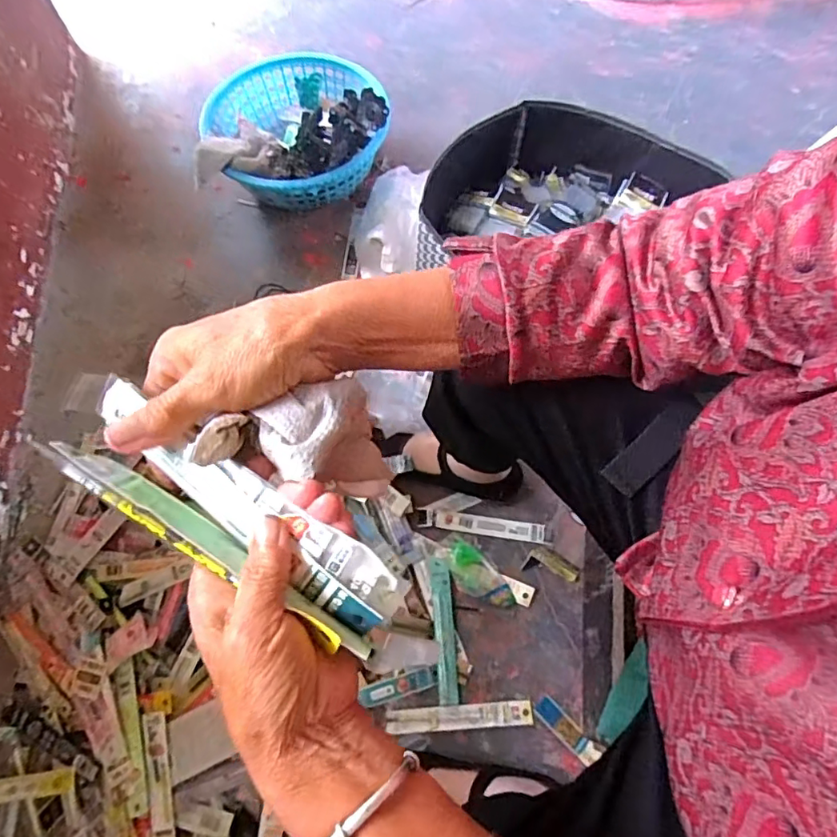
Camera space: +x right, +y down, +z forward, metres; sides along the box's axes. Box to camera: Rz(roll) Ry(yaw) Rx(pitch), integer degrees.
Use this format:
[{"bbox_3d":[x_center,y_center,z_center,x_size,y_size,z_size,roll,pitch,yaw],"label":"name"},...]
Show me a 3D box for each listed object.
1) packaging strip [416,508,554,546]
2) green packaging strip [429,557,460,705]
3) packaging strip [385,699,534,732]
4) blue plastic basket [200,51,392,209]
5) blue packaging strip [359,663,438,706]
[{"bbox_3d":[0.092,0.148,0.745,0.182,0.005,0.027,8,67,4],"label":"packaging strip"},{"bbox_3d":[0.032,0.265,0.684,0.025,0.006,0.170,-4,66,-2],"label":"green packaging strip"},{"bbox_3d":[0.050,0.357,0.647,0.172,0.004,0.027,-1,63,-4],"label":"packaging strip"},{"bbox_3d":[-0.208,-0.513,0.946,0.294,0.118,0.297,0,67,1],"label":"blue plastic basket"},{"bbox_3d":[-0.021,0.321,0.652,0.102,0.006,0.028,-13,85,-14],"label":"blue packaging strip"}]

